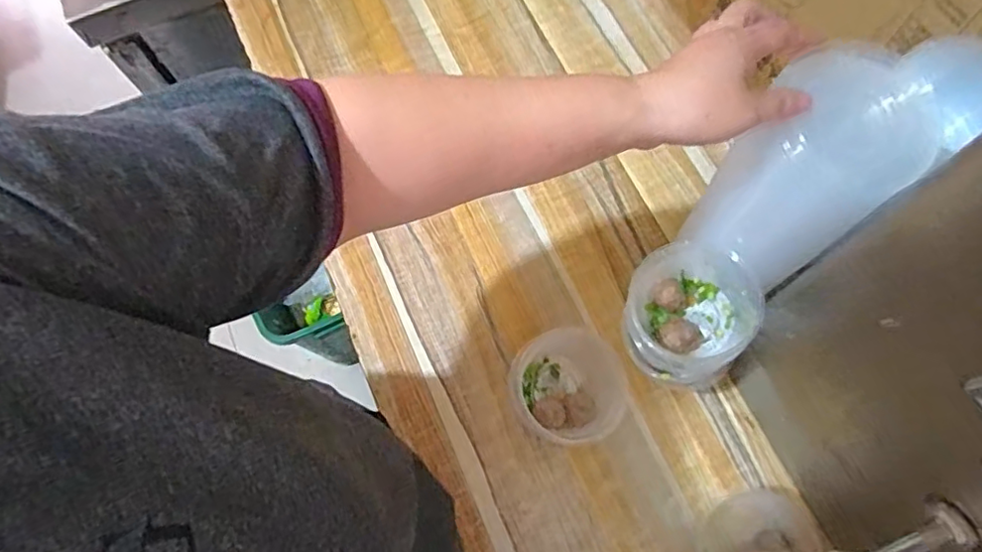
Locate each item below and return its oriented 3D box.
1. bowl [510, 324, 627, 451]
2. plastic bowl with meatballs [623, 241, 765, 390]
[{"bbox_3d":[0.079,0.118,0.634,0.112,0.062,0.115,-1,71,2],"label":"bowl"},{"bbox_3d":[0.190,0.035,0.575,0.116,0.091,0.120,-1,71,2],"label":"plastic bowl with meatballs"}]

